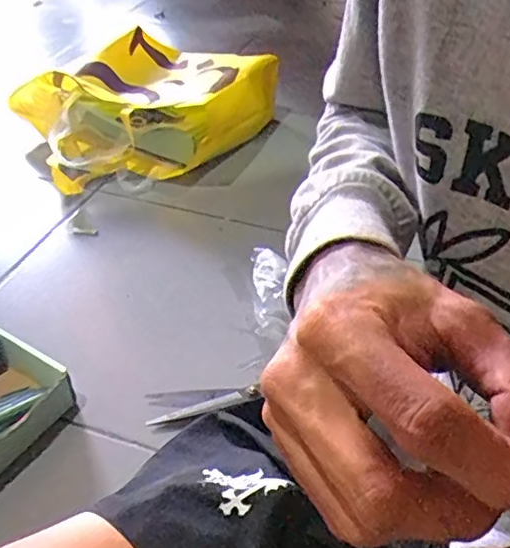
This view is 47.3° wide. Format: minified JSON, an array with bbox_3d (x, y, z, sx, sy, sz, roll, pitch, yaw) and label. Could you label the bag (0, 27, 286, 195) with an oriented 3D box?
[{"bbox_3d":[-0.167,-0.316,1.073,0.334,0.129,0.347,20,43,19],"label":"bag"}]

